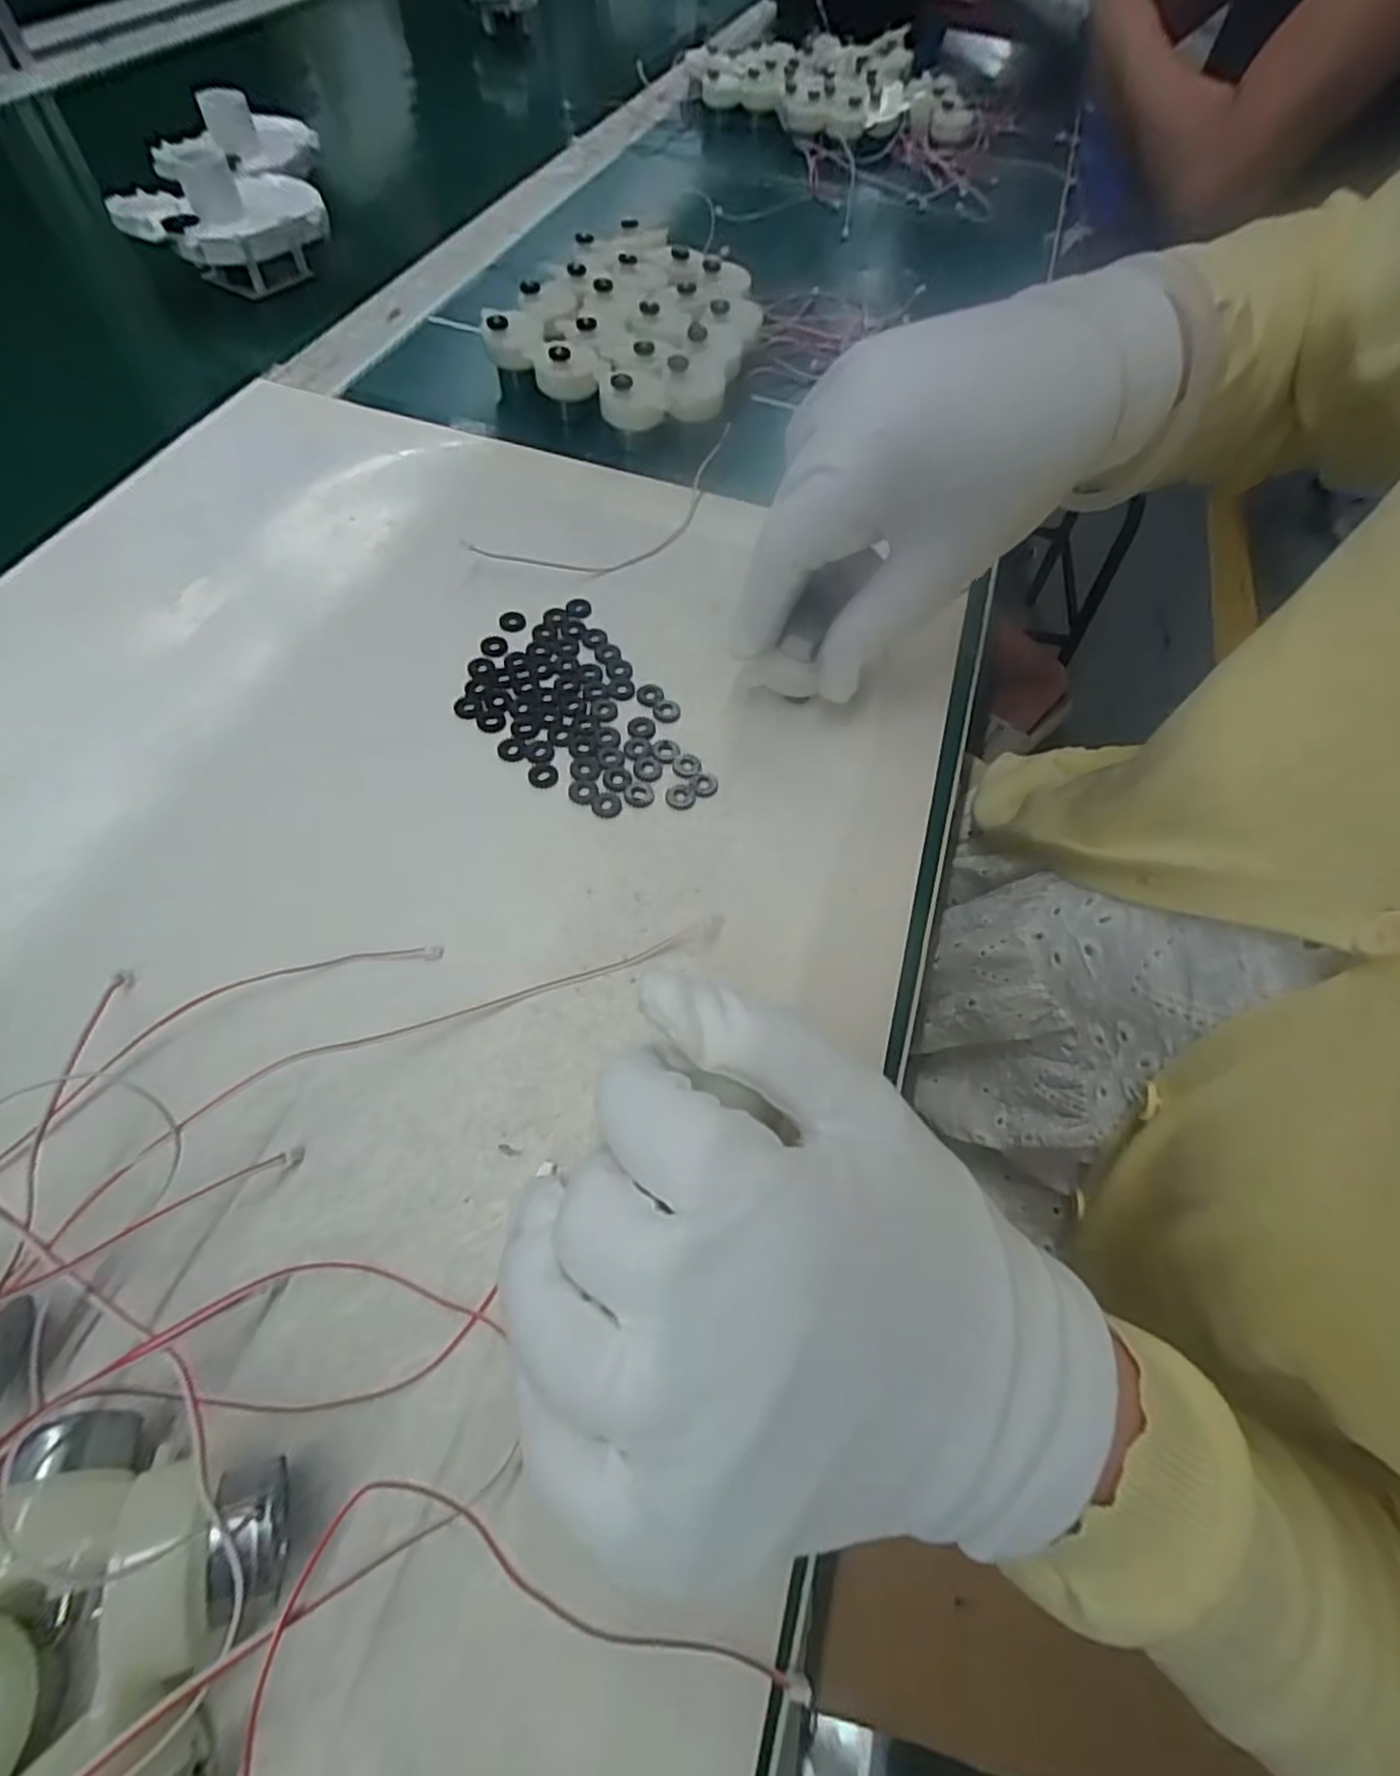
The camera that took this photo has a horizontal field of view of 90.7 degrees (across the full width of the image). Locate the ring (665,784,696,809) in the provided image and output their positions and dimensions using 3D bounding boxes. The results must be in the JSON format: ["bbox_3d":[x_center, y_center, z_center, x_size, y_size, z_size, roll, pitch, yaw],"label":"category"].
[{"bbox_3d":[-0.007,-0.034,0.252,0.011,0.004,0.011,2,61,-3],"label":"ring"}]

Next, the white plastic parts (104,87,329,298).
[{"bbox_3d":[-0.283,-0.420,0.414,0.104,0.053,0.154,-13,62,-12],"label":"white plastic parts"}]

